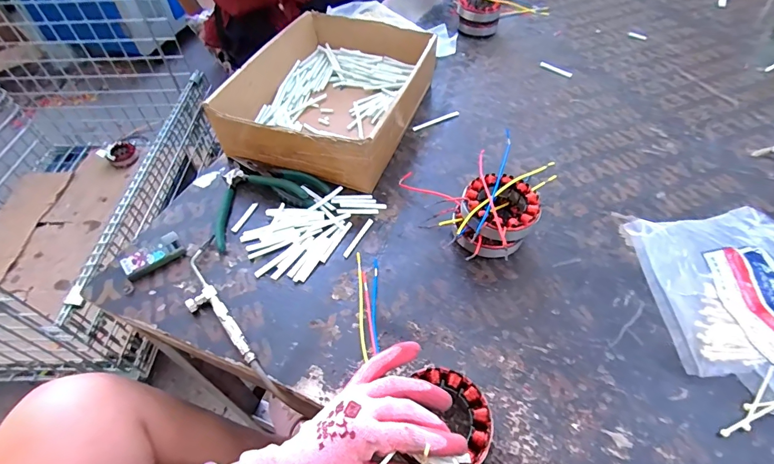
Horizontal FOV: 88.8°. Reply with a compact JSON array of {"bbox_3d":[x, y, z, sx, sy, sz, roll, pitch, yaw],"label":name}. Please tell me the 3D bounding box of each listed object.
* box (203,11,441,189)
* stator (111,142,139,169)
[{"bbox_3d":[-0.075,-0.221,0.623,0.238,0.094,0.336,17,54,13],"label":"box"},{"bbox_3d":[-0.860,-0.251,1.290,0.081,0.049,0.069,-33,58,-23],"label":"stator"}]

